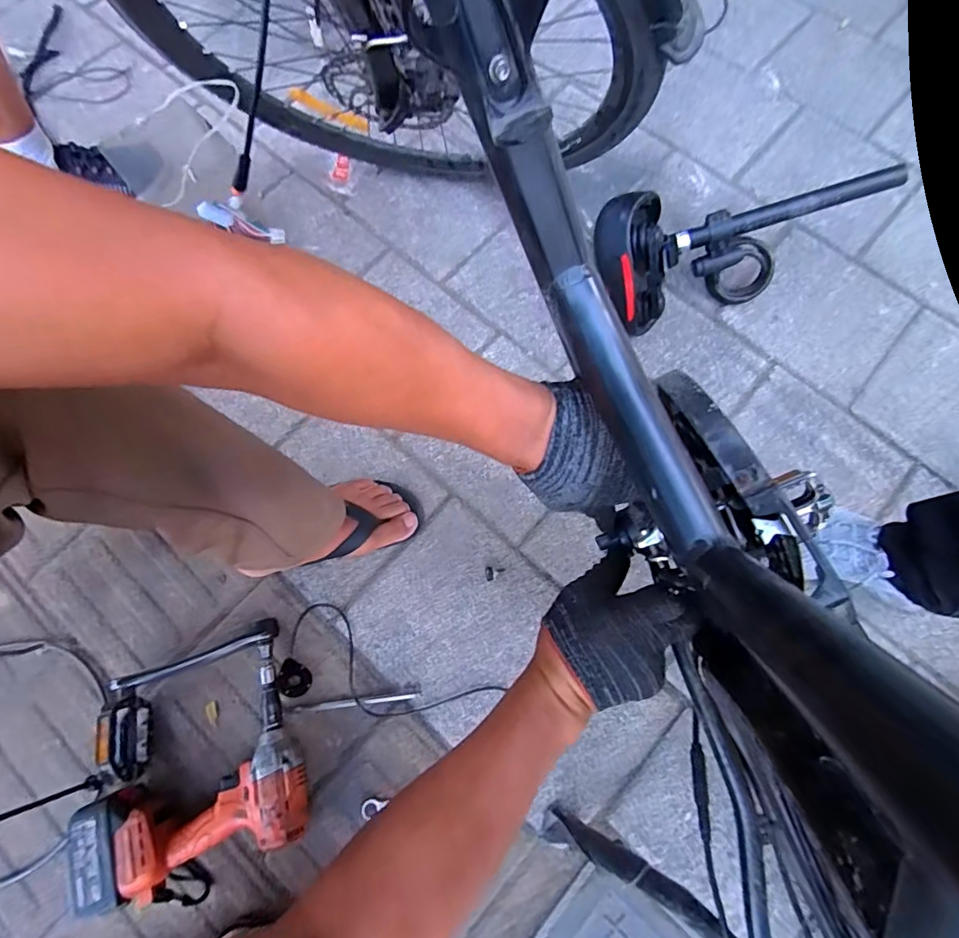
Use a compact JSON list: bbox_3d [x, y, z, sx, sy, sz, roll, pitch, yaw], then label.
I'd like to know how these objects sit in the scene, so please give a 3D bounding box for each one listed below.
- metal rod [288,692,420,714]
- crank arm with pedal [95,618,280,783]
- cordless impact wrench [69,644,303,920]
[{"bbox_3d":[-0.165,0.309,0.668,0.169,0.008,0.007,-6,75,-2],"label":"metal rod"},{"bbox_3d":[-0.354,0.288,0.632,0.211,0.091,0.118,-22,75,-6],"label":"crank arm with pedal"},{"bbox_3d":[-0.342,0.378,0.611,0.241,0.080,0.222,-25,76,-7],"label":"cordless impact wrench"}]

